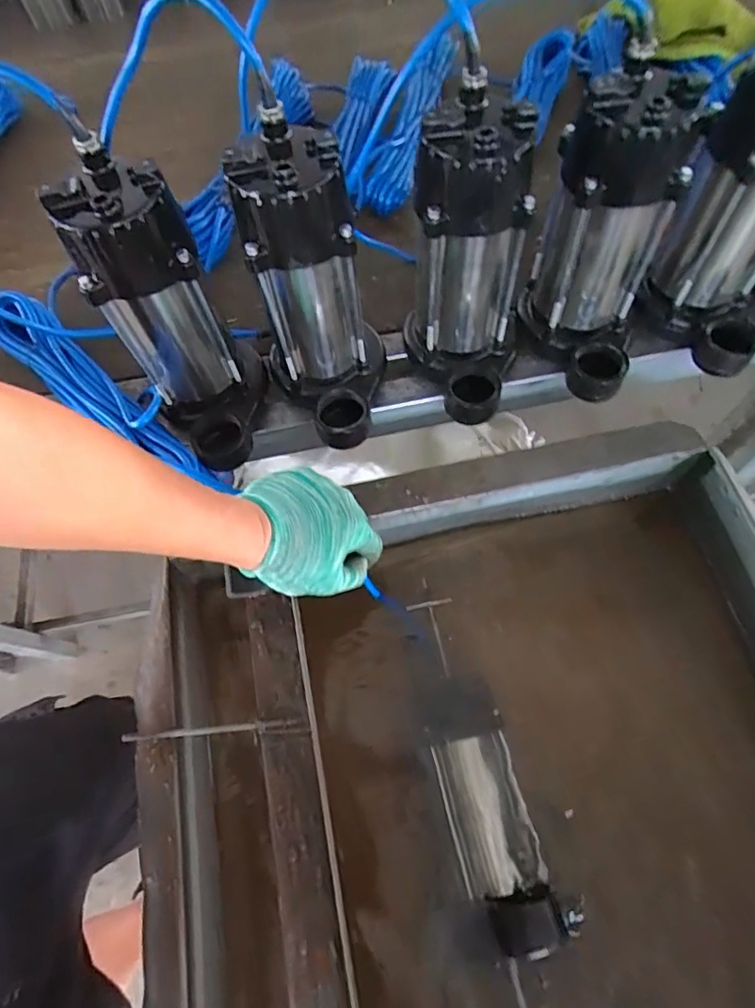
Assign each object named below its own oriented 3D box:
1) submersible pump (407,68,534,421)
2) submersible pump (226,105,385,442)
[{"bbox_3d":[0.079,-0.199,0.474,0.103,0.219,0.150,2,65,4],"label":"submersible pump"},{"bbox_3d":[-0.050,-0.174,0.470,0.113,0.222,0.154,-16,65,-5],"label":"submersible pump"}]

